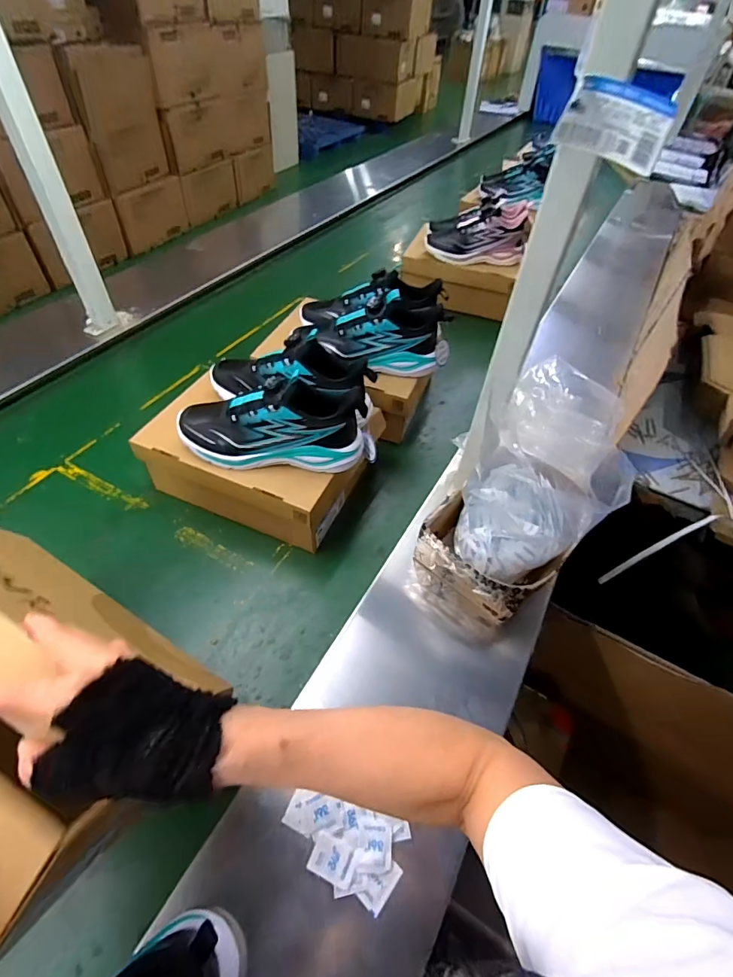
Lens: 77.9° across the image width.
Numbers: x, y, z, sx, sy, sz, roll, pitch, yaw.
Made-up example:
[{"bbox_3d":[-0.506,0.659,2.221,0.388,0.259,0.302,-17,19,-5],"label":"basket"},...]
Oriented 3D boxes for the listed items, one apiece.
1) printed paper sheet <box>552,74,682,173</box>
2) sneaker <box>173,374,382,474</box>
[{"bbox_3d":[0.215,-0.316,0.392,0.014,0.051,0.093,-34,60,-26],"label":"printed paper sheet"},{"bbox_3d":[-0.132,-0.100,0.651,0.287,0.117,0.096,0,51,-2],"label":"sneaker"}]

